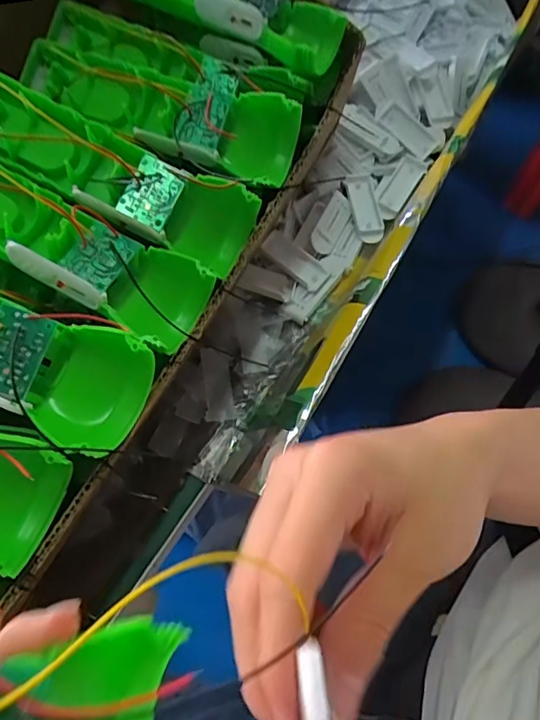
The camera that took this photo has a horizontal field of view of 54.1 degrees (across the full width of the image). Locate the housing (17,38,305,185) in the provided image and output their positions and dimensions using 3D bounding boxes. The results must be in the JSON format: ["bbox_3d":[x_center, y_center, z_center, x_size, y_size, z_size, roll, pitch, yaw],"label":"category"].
[{"bbox_3d":[-0.060,-0.149,0.320,0.156,0.054,0.074,30,63,18],"label":"housing"}]

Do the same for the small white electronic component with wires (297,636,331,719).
[{"bbox_3d":[0.013,0.092,0.148,0.007,0.004,0.025,-4,51,-1],"label":"small white electronic component with wires"}]

